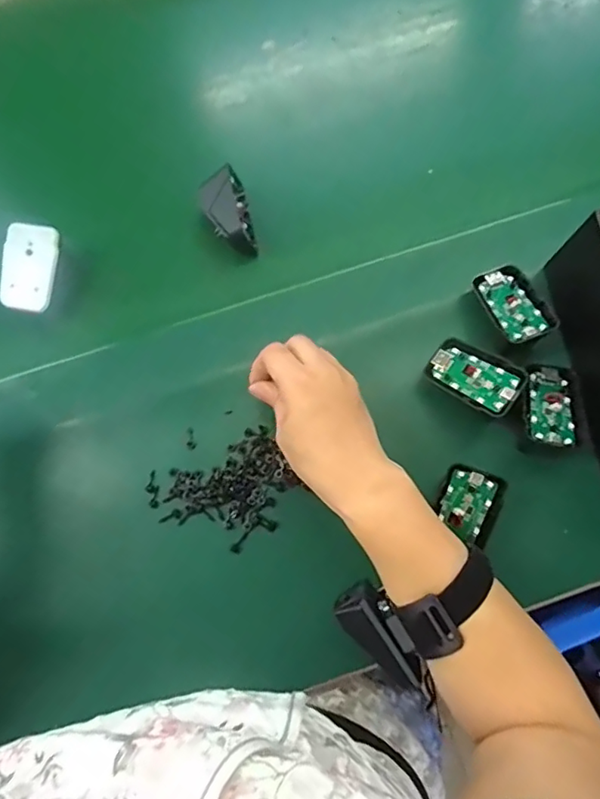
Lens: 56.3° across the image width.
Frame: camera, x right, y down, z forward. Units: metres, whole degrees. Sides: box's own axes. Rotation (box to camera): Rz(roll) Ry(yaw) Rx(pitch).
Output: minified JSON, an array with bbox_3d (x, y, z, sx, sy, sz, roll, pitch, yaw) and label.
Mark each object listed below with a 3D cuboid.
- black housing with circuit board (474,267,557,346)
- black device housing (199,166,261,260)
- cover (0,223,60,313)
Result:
[{"bbox_3d":[0.170,-0.076,0.446,0.043,0.015,0.069,-25,76,-5],"label":"black housing with circuit board"},{"bbox_3d":[-0.064,-0.159,0.480,0.042,0.042,0.067,-15,75,-2],"label":"black device housing"},{"bbox_3d":[-0.221,-0.108,0.459,0.039,0.009,0.069,6,97,-18],"label":"cover"}]

